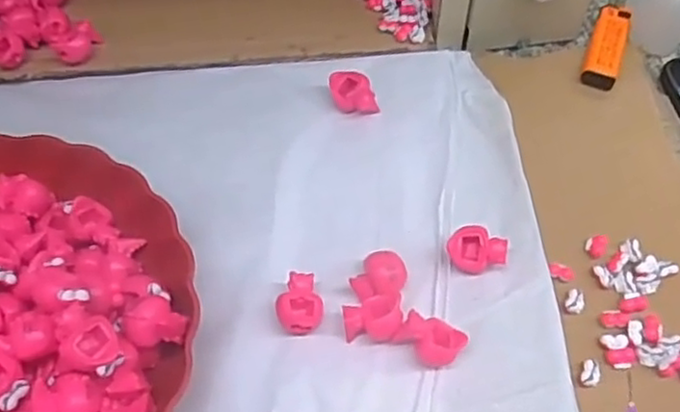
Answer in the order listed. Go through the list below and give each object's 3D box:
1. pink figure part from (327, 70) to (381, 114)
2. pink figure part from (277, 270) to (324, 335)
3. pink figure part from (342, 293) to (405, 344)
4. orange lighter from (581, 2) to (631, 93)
[{"bbox_3d":[0.009,-0.075,0.454,0.025,0.015,0.033,-24,62,-13],"label":"pink figure part"},{"bbox_3d":[-0.022,0.054,0.371,0.024,0.016,0.031,0,59,0],"label":"pink figure part"},{"bbox_3d":[0.018,0.062,0.364,0.031,0.020,0.024,0,59,0],"label":"pink figure part"},{"bbox_3d":[0.192,-0.117,0.487,0.024,0.011,0.083,18,61,11],"label":"orange lighter"}]

